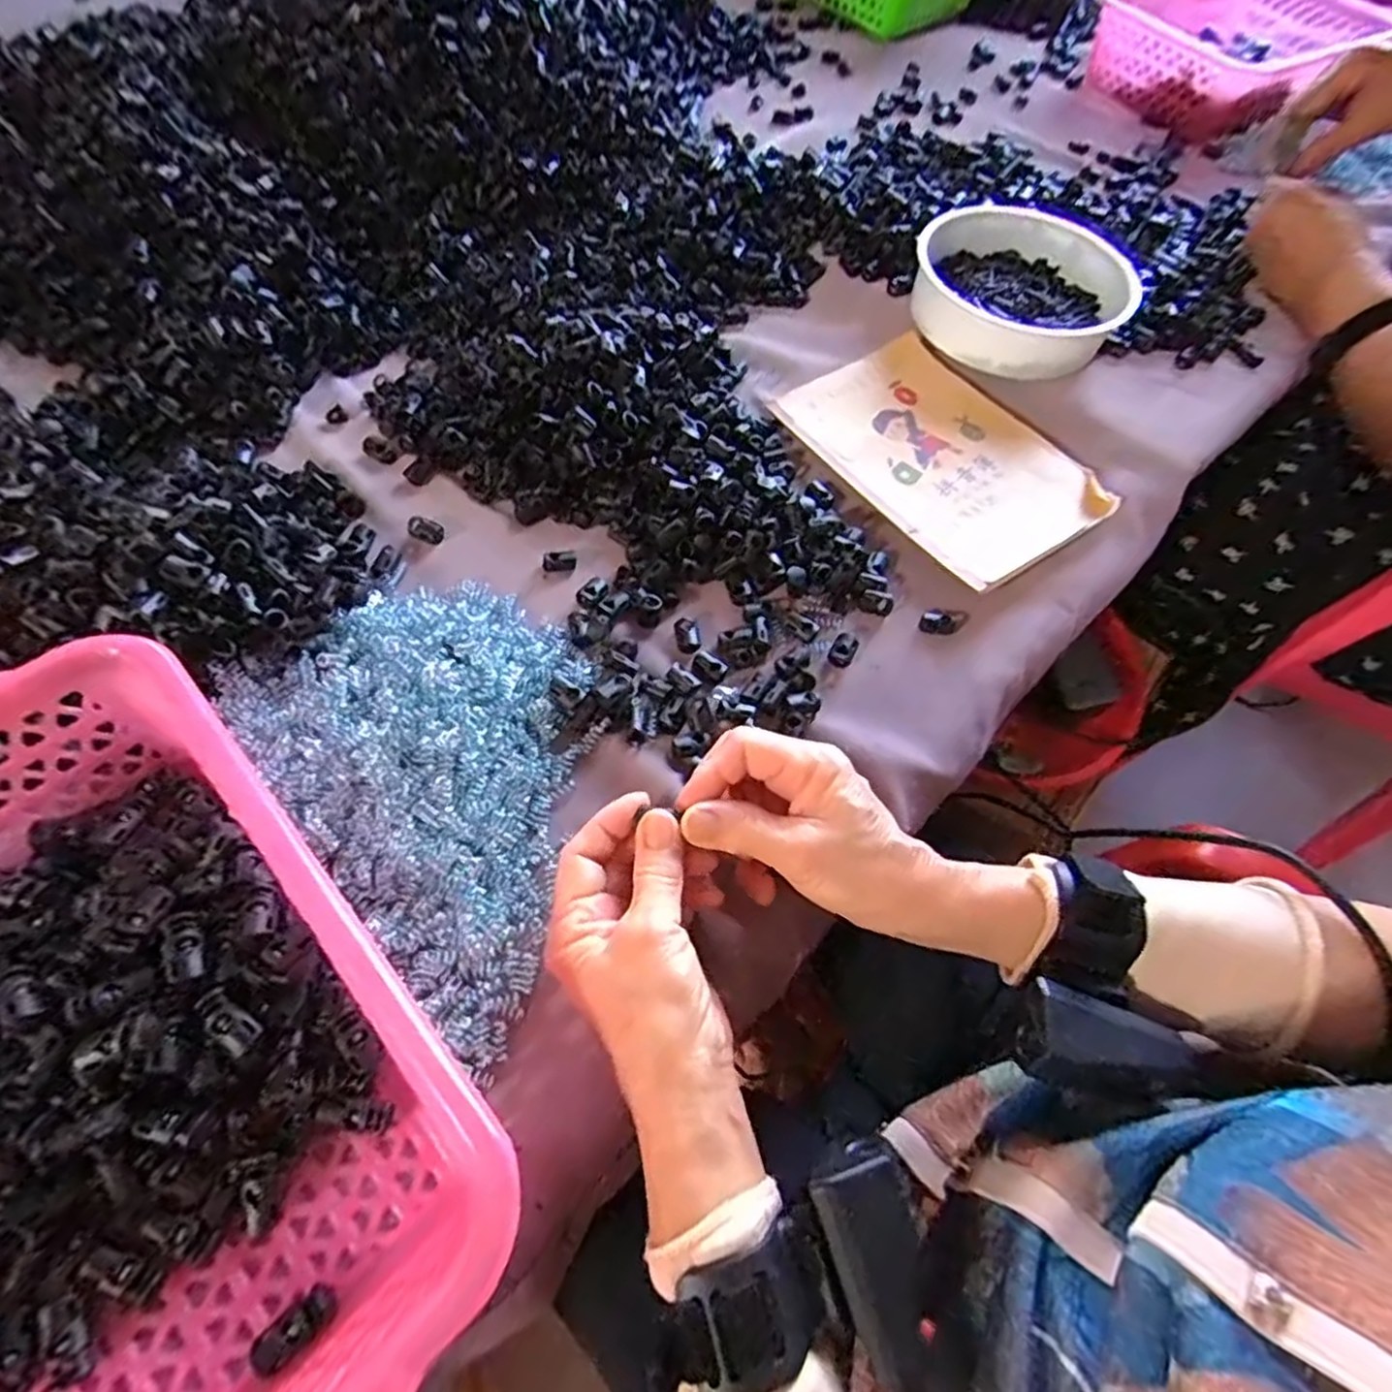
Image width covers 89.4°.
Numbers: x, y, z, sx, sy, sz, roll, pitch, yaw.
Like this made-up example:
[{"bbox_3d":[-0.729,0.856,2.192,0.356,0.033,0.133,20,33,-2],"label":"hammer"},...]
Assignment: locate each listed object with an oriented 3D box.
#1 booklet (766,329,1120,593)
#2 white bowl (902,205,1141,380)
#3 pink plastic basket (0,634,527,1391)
[{"bbox_3d":[0.173,-0.171,0.493,0.148,0.012,0.205,-31,68,-20],"label":"booklet"},{"bbox_3d":[0.252,-0.320,0.547,0.158,0.046,0.171,2,61,-4],"label":"white bowl"},{"bbox_3d":[-0.224,0.136,0.251,0.212,0.069,0.306,-38,71,-23],"label":"pink plastic basket"}]

